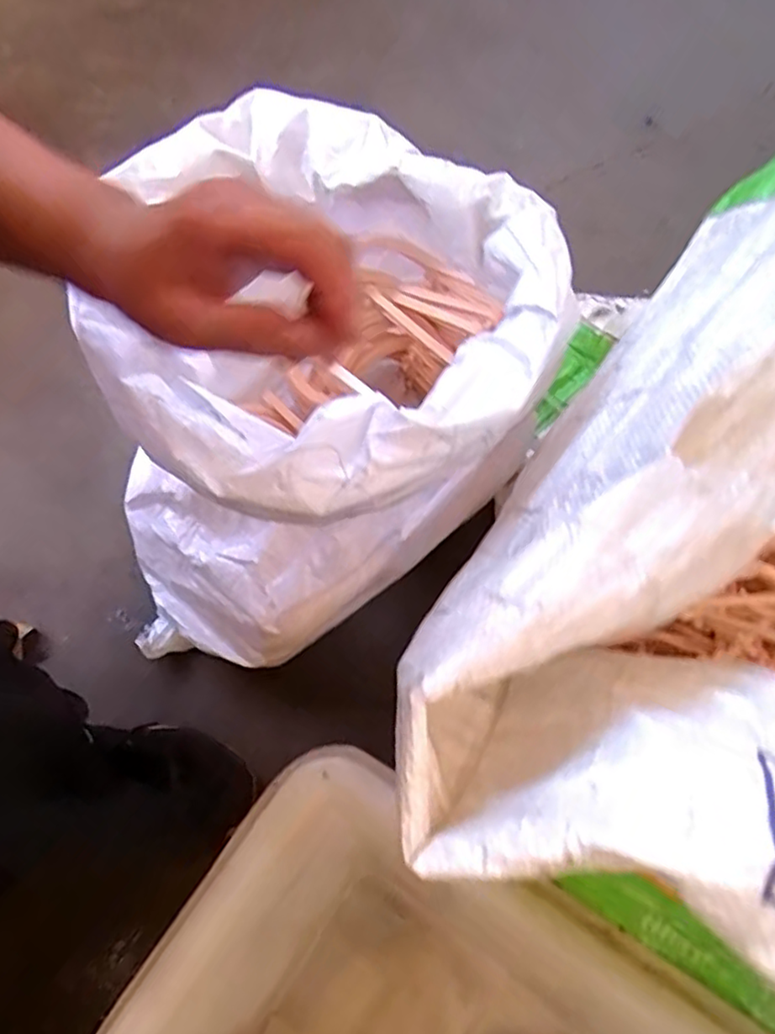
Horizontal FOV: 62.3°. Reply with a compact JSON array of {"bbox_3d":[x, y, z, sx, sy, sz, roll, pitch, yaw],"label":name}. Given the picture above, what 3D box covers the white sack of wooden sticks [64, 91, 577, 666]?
[{"bbox_3d":[-0.056,-0.106,0.552,0.338,0.296,0.402,6,62,6],"label":"white sack of wooden sticks"}]

